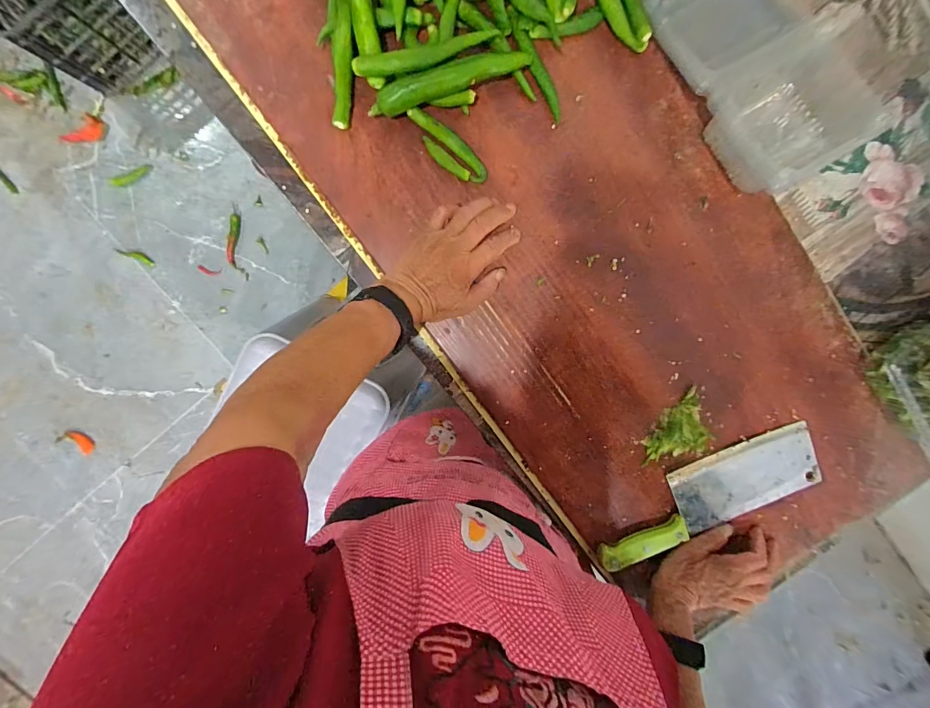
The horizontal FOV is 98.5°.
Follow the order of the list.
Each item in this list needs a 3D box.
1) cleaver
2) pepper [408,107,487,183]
[{"bbox_3d":[0.301,0.182,0.498,0.295,0.014,0.096,-27,97,-3],"label":"cleaver"},{"bbox_3d":[-0.016,-0.222,0.426,0.101,0.012,0.021,44,94,-8],"label":"pepper"}]

